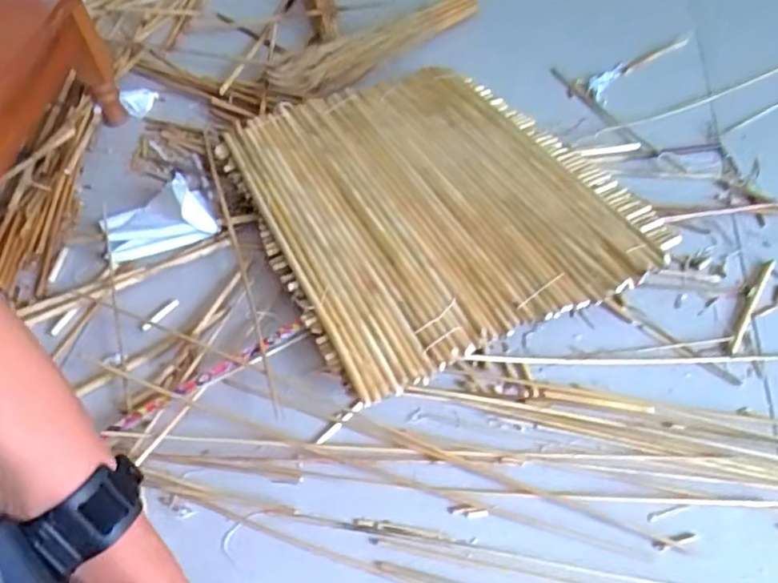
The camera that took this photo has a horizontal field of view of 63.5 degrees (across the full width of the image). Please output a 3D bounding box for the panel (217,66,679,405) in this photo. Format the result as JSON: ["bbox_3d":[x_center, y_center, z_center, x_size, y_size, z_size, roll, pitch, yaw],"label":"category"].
[{"bbox_3d":[0.050,-0.129,0.827,0.437,0.052,0.465,-20,56,-16],"label":"panel"}]

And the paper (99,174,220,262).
[{"bbox_3d":[-0.313,-0.103,0.832,0.136,0.048,0.133,-24,57,-18],"label":"paper"}]

